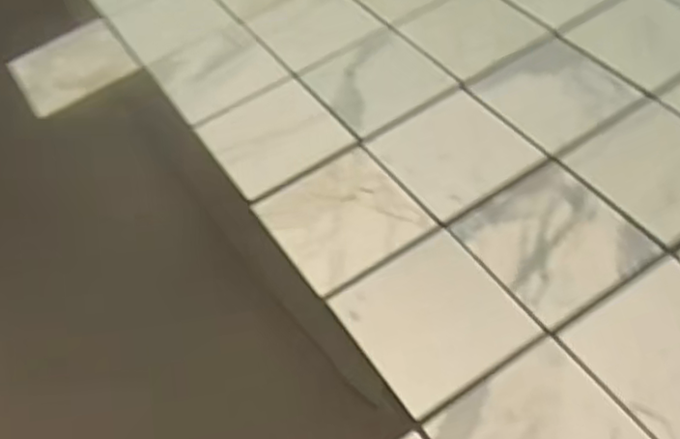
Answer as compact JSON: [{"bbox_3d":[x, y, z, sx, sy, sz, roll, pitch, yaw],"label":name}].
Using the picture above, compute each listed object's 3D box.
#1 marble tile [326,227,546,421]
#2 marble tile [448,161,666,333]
[{"bbox_3d":[0.191,0.197,1.409,0.310,0.019,0.314,-31,56,-14],"label":"marble tile"},{"bbox_3d":[0.464,0.041,1.478,0.309,0.022,0.307,-31,64,-13],"label":"marble tile"}]

